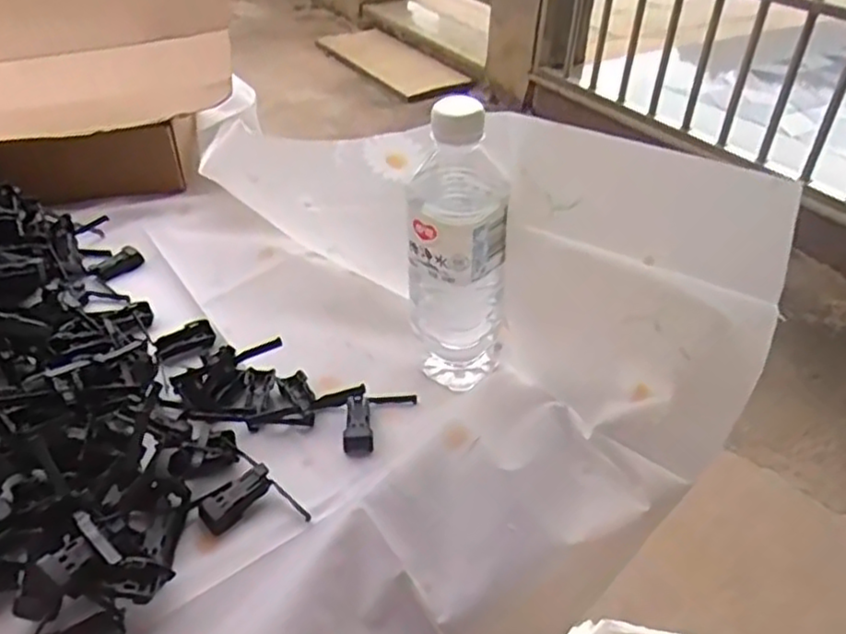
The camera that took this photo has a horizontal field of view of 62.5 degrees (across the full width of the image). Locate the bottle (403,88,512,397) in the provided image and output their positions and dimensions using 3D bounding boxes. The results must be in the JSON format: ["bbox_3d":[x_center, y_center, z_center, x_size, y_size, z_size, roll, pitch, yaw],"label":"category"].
[{"bbox_3d":[0.025,-0.042,0.483,0.062,0.215,0.062,19,40,18],"label":"bottle"}]

